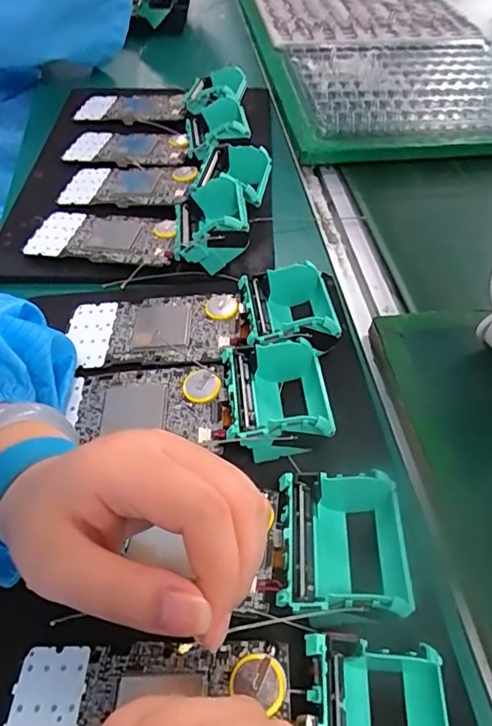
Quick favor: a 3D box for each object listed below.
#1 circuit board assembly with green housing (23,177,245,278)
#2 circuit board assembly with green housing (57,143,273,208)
[{"bbox_3d":[-0.090,-0.119,0.403,0.182,0.046,0.074,3,52,1],"label":"circuit board assembly with green housing"},{"bbox_3d":[-0.076,-0.174,0.450,0.191,0.038,0.080,3,52,2],"label":"circuit board assembly with green housing"}]

